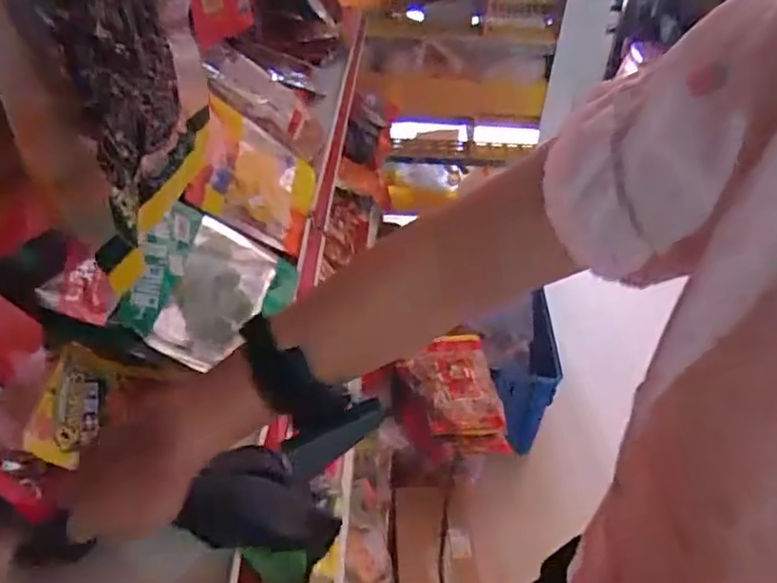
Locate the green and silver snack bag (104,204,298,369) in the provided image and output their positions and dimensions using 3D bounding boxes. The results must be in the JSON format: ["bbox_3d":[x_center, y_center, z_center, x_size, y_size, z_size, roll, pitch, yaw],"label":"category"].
[{"bbox_3d":[-0.173,-0.007,0.626,0.149,0.026,0.166,32,46,-23],"label":"green and silver snack bag"}]

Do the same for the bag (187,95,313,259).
[{"bbox_3d":[-0.157,-0.137,0.756,0.154,0.012,0.167,31,46,-36],"label":"bag"}]

